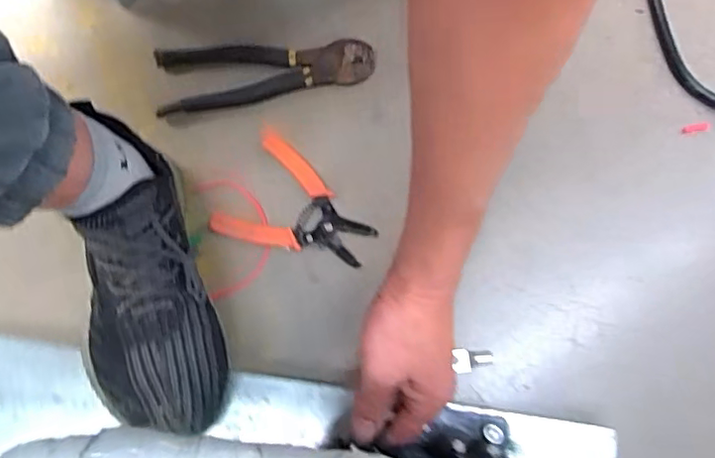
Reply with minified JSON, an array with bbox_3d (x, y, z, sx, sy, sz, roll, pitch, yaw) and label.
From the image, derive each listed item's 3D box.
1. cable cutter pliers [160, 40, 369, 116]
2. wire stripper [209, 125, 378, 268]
[{"bbox_3d":[-0.096,-0.168,0.587,0.217,0.013,0.075,-8,76,-3],"label":"cable cutter pliers"},{"bbox_3d":[-0.053,-0.021,0.552,0.144,0.019,0.113,26,77,5],"label":"wire stripper"}]

